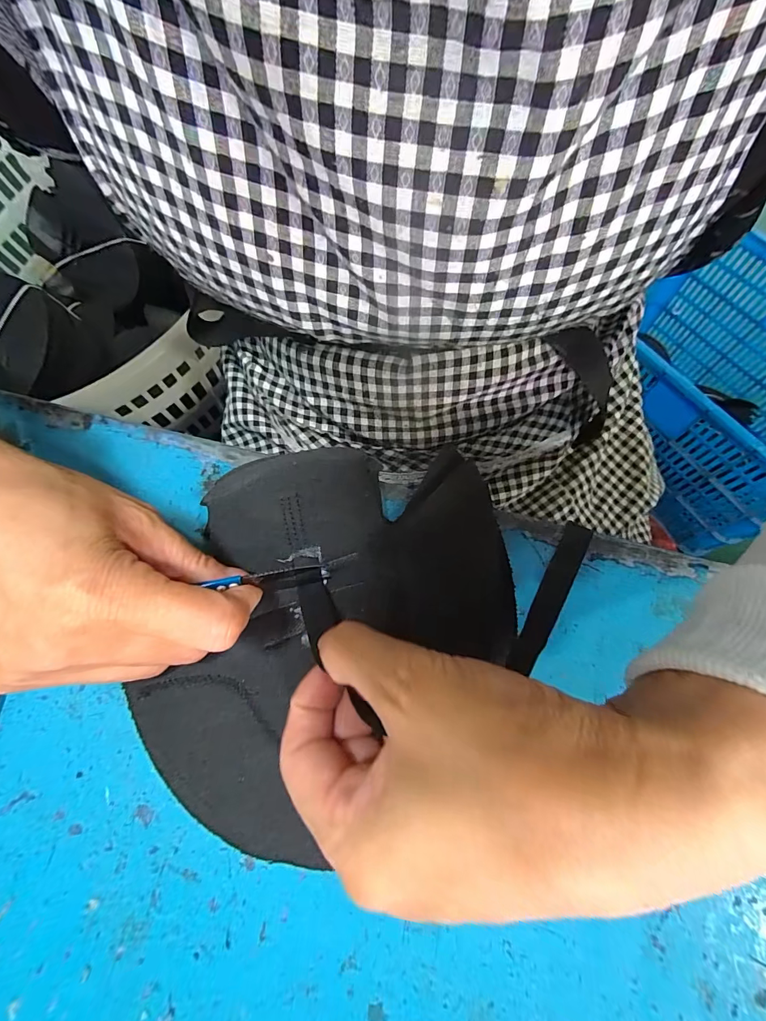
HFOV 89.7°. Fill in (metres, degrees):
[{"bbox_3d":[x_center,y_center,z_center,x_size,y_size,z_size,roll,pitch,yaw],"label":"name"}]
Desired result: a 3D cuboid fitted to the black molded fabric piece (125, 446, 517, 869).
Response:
[{"bbox_3d":[-0.021,0.051,0.181,0.159,0.007,0.173,-1,70,2],"label":"black molded fabric piece"}]

